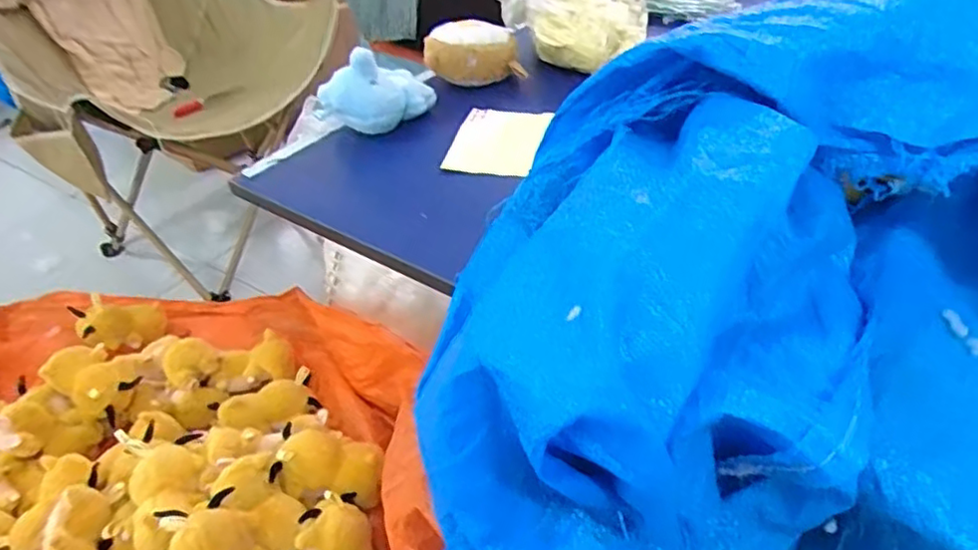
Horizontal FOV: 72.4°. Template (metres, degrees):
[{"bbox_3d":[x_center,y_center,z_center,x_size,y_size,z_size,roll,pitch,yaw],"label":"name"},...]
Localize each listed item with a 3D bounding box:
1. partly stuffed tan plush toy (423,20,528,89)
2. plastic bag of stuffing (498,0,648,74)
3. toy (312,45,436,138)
[{"bbox_3d":[-0.019,-0.240,0.757,0.100,0.070,0.078,-18,40,-14],"label":"partly stuffed tan plush toy"},{"bbox_3d":[0.105,-0.295,0.768,0.166,0.088,0.119,28,50,35],"label":"plastic bag of stuffing"},{"bbox_3d":[-0.118,-0.188,0.695,0.116,0.086,0.069,-15,39,-11],"label":"toy"}]

